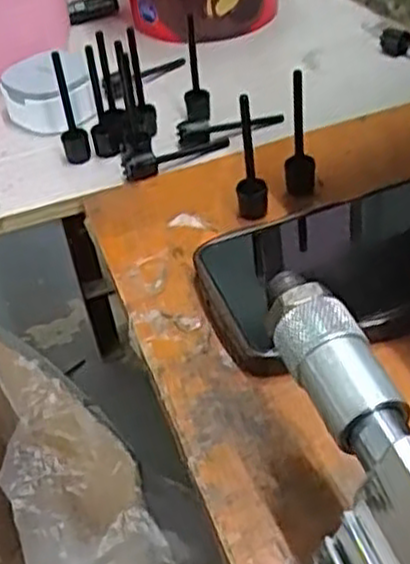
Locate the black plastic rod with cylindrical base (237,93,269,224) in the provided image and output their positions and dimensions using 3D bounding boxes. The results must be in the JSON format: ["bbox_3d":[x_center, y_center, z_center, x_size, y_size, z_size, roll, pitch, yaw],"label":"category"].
[{"bbox_3d":[0.021,-0.055,0.360,0.014,0.061,0.012,-2,42,5],"label":"black plastic rod with cylindrical base"}]

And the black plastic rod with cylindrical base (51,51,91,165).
[{"bbox_3d":[-0.073,-0.092,0.412,0.015,0.066,0.010,-12,42,-6],"label":"black plastic rod with cylindrical base"}]

